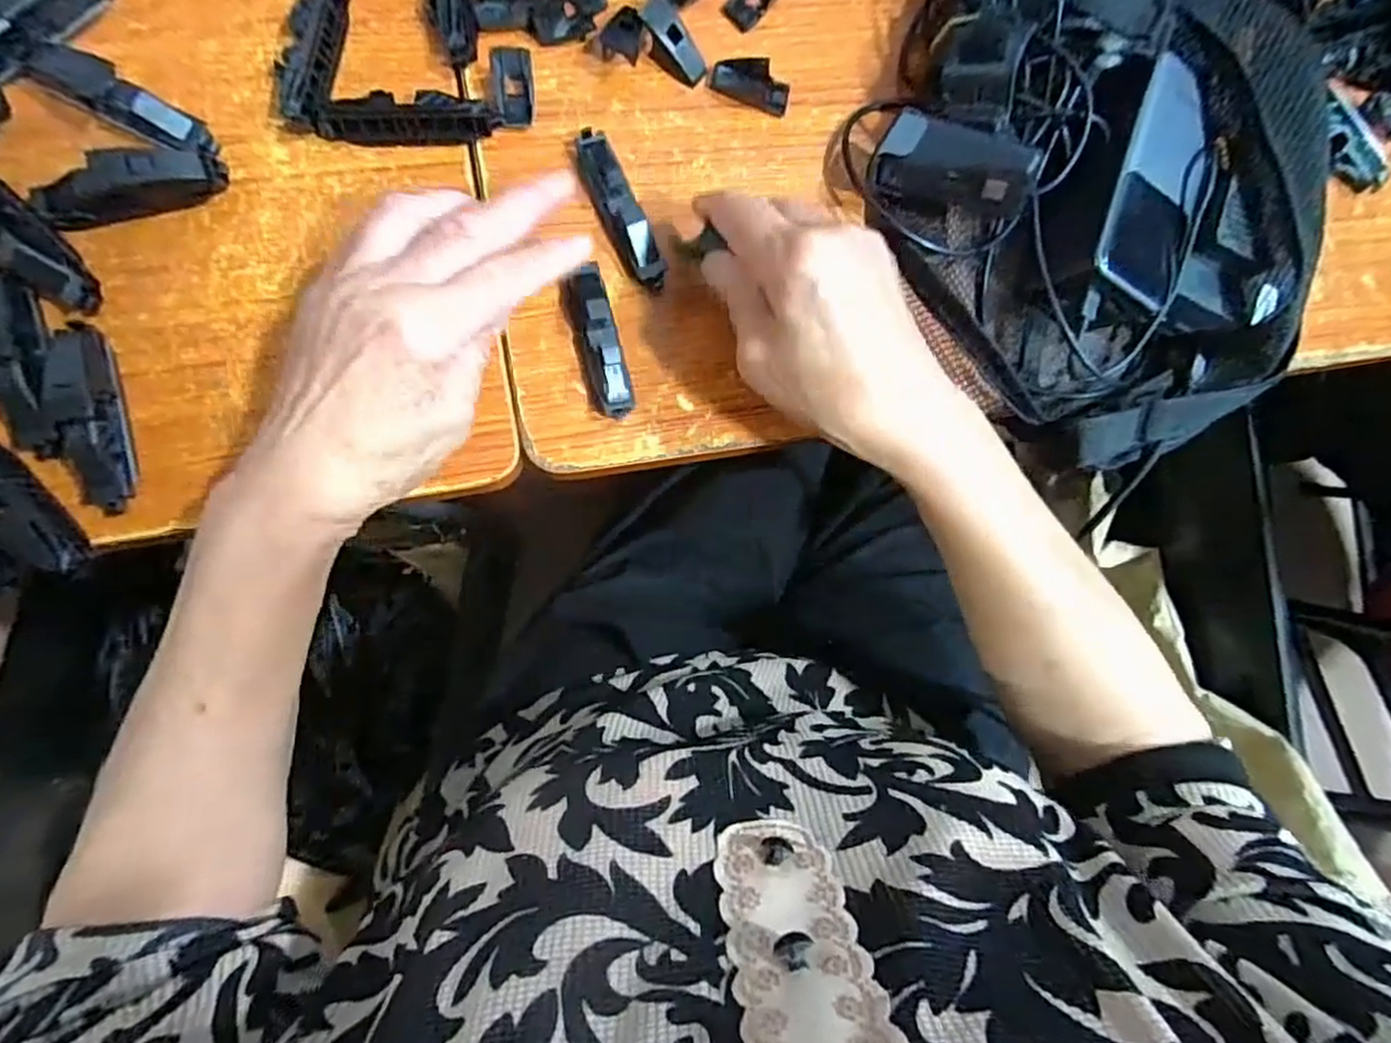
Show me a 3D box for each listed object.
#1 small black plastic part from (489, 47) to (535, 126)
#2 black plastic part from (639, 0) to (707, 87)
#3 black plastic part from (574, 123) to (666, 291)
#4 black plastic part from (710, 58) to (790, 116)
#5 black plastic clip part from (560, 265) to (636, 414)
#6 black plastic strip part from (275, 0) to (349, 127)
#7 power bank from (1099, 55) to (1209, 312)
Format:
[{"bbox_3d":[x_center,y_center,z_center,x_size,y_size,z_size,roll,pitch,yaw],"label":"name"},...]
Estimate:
[{"bbox_3d":[-0.089,-0.213,0.333,0.021,0.008,0.042,-3,87,-11],"label":"small black plastic part"},{"bbox_3d":[-0.011,-0.243,0.345,0.038,0.016,0.020,38,81,-6],"label":"black plastic part"},{"bbox_3d":[-0.037,-0.155,0.336,0.020,0.017,0.082,-26,92,-11],"label":"black plastic part"},{"bbox_3d":[0.030,-0.230,0.356,0.042,0.010,0.019,16,84,-9],"label":"black plastic part"},{"bbox_3d":[-0.044,-0.086,0.325,0.020,0.019,0.069,-17,90,-11],"label":"black plastic clip part"},{"bbox_3d":[-0.178,-0.220,0.316,0.021,0.016,0.077,8,85,-10],"label":"black plastic strip part"},{"bbox_3d":[0.235,-0.170,0.342,0.050,0.010,0.122,21,84,-15],"label":"power bank"}]

